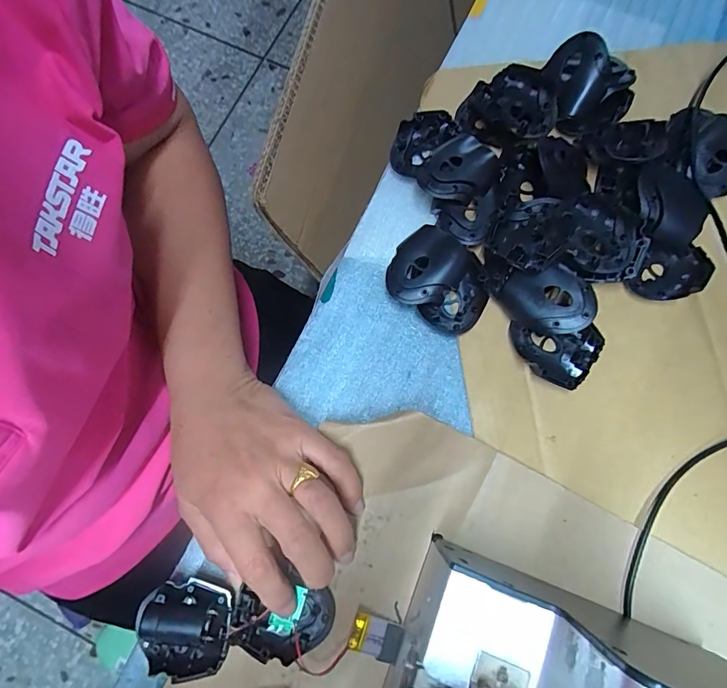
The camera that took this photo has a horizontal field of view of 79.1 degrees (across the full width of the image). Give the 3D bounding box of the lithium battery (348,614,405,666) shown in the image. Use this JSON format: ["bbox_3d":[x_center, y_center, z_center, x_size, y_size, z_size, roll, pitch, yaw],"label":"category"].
[{"bbox_3d":[0.008,0.178,0.268,0.033,0.004,0.021,31,66,-13],"label":"lithium battery"}]

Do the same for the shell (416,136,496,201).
[{"bbox_3d":[0.069,-0.127,0.322,0.047,0.016,0.052,40,80,9],"label":"shell"}]

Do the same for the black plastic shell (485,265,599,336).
[{"bbox_3d":[0.123,-0.032,0.302,0.065,0.024,0.041,23,78,5],"label":"black plastic shell"}]

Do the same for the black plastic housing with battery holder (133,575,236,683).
[{"bbox_3d":[-0.112,0.176,0.272,0.056,0.022,0.056,1,84,-5],"label":"black plastic housing with battery holder"}]

